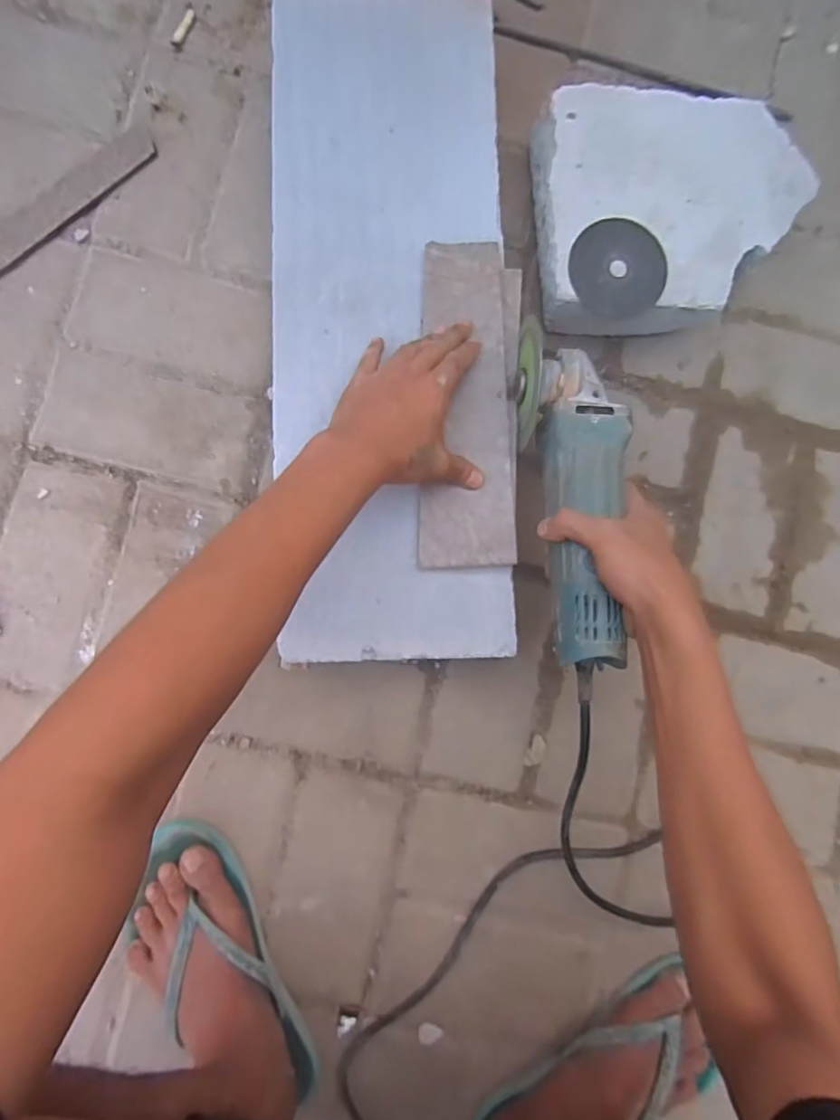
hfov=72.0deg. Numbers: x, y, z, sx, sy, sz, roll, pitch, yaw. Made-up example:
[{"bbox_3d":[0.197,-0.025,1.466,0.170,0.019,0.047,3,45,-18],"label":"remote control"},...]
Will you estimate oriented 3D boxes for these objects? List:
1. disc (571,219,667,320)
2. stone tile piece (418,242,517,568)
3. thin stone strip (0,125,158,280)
[{"bbox_3d":[0.178,-0.265,0.525,0.089,0.007,0.085,0,89,-9],"label":"disc"},{"bbox_3d":[0.040,-0.131,0.480,0.076,0.009,0.269,0,86,-4],"label":"stone tile piece"},{"bbox_3d":[-0.344,-0.339,0.549,0.215,0.010,0.042,-43,91,-5],"label":"thin stone strip"}]

